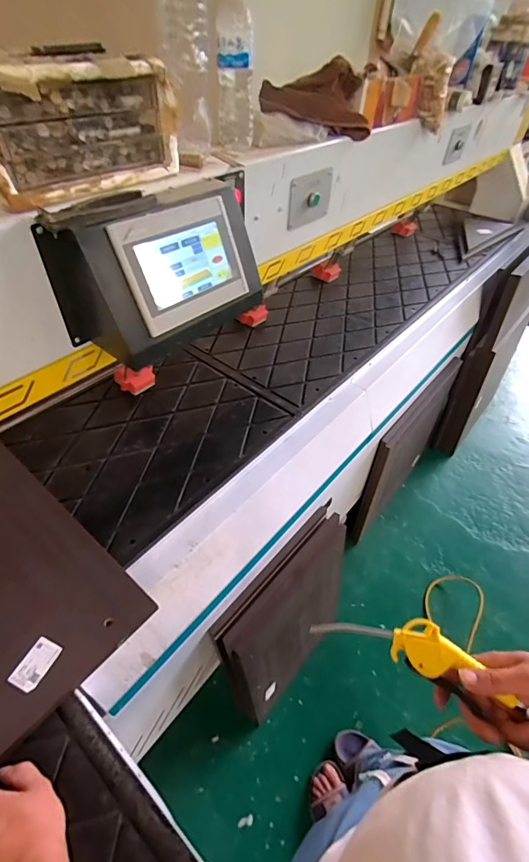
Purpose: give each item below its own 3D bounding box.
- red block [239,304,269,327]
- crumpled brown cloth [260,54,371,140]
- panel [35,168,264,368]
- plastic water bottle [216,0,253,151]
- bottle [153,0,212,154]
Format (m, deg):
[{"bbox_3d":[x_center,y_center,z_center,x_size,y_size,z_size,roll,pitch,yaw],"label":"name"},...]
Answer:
[{"bbox_3d":[-0.028,-0.337,1.183,0.091,0.048,0.030,-28,54,-27],"label":"red block"},{"bbox_3d":[0.109,-0.680,0.830,0.234,0.109,0.088,-17,50,-20],"label":"crumpled brown cloth"},{"bbox_3d":[-0.130,-0.258,0.622,0.133,0.176,0.347,33,52,25],"label":"panel"},{"bbox_3d":[-0.049,-0.608,0.683,0.061,0.214,0.059,-1,46,-5],"label":"plastic water bottle"},{"bbox_3d":[-0.122,-0.596,0.597,0.078,0.283,0.082,-4,46,-8],"label":"bottle"}]

